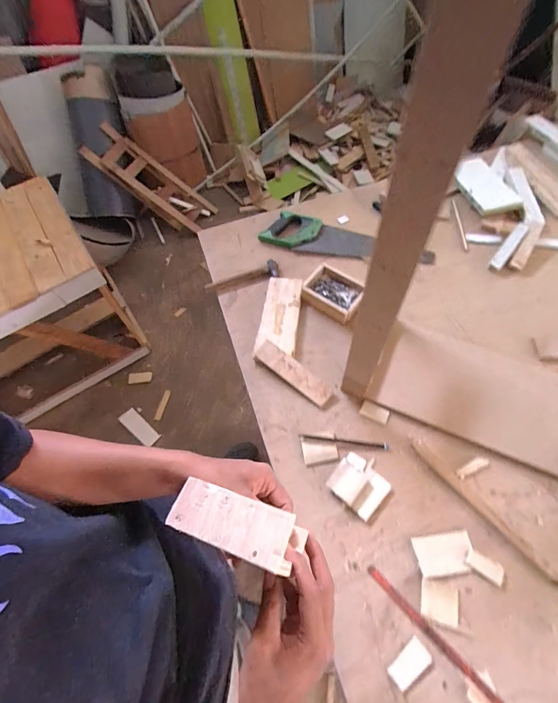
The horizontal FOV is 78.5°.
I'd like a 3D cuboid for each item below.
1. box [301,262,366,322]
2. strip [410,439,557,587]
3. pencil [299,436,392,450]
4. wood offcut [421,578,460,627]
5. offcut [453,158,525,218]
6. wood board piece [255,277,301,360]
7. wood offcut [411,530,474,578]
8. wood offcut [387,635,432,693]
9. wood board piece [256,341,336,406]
[{"bbox_3d":[0.123,-0.131,0.783,0.133,0.039,0.109,32,67,21],"label":"box"},{"bbox_3d":[0.349,0.267,0.577,0.028,0.010,0.301,-37,64,-17],"label":"strip"},{"bbox_3d":[0.123,0.167,0.640,0.162,0.006,0.012,6,60,7],"label":"pencil"},{"bbox_3d":[0.243,0.378,0.512,0.054,0.004,0.048,11,61,10],"label":"wood offcut"},{"bbox_3d":[0.539,-0.445,0.912,0.120,0.016,0.220,-13,59,-4],"label":"offcut"},{"bbox_3d":[0.004,-0.084,0.773,0.081,0.034,0.193,6,60,7],"label":"wood board piece"},{"bbox_3d":[0.267,0.325,0.548,0.090,0.006,0.055,-9,59,-2],"label":"wood offcut"},{"bbox_3d":[0.185,0.440,0.479,0.061,0.004,0.034,-36,63,-16],"label":"wood offcut"},{"bbox_3d":[0.031,0.044,0.701,0.176,0.015,0.048,36,87,13],"label":"wood board piece"}]

